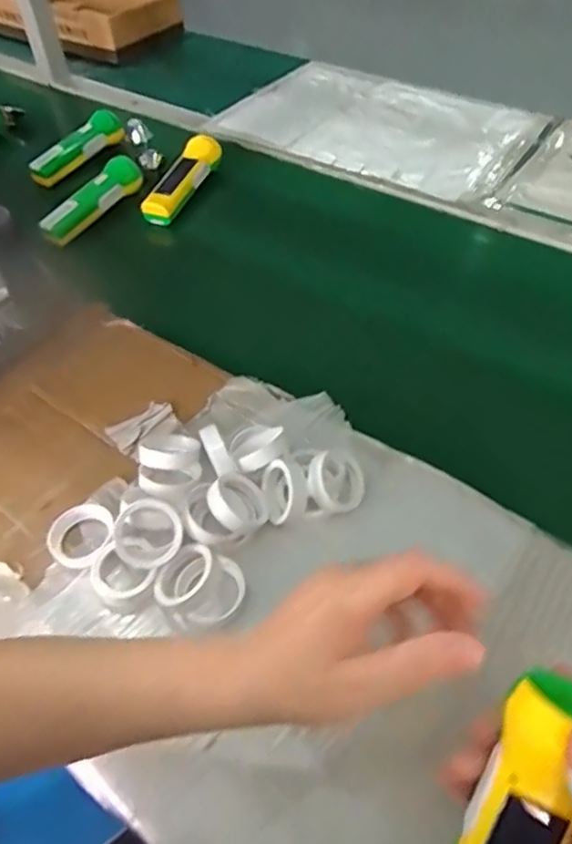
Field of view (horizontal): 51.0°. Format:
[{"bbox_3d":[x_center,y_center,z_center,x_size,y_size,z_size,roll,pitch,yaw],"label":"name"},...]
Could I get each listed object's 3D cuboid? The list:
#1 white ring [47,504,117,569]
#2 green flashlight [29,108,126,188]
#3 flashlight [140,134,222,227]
[{"bbox_3d":[-0.172,0.095,0.505,0.054,0.016,0.057,-2,51,2],"label":"white ring"},{"bbox_3d":[-0.322,-0.422,0.929,0.037,0.053,0.180,28,58,24],"label":"green flashlight"},{"bbox_3d":[-0.145,-0.344,0.848,0.043,0.048,0.168,19,54,18],"label":"flashlight"}]

